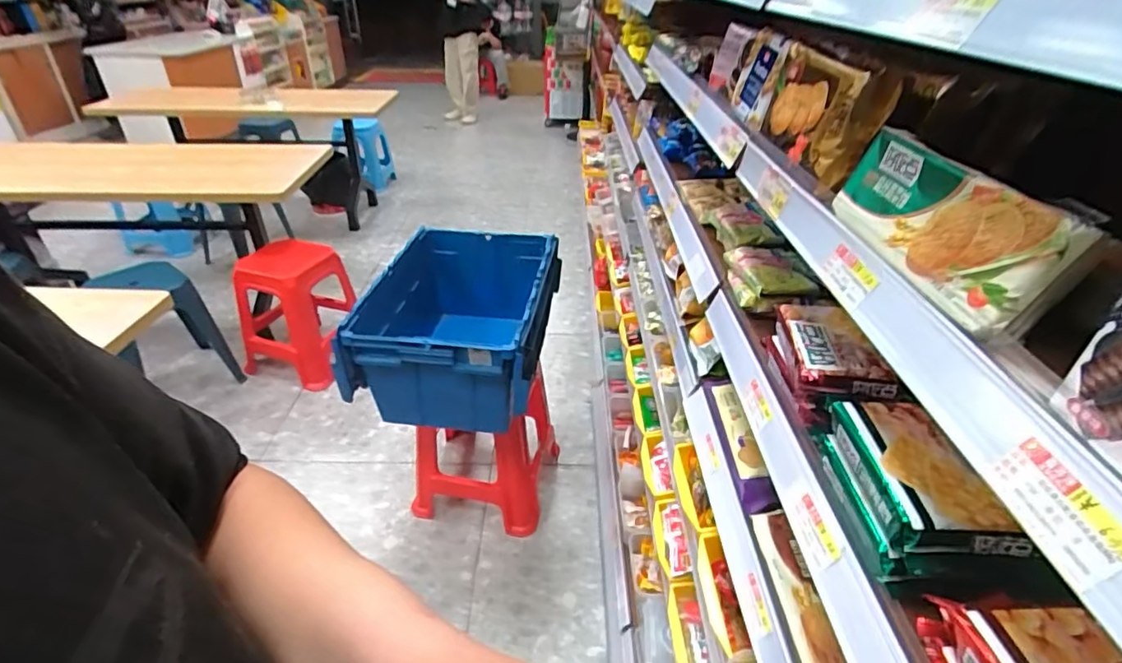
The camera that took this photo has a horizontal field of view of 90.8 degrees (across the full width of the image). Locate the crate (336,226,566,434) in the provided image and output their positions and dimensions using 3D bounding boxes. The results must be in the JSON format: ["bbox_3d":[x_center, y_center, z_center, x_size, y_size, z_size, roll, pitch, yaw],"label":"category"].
[{"bbox_3d":[-0.249,-0.006,1.541,0.438,0.351,0.613,6,34,7],"label":"crate"}]

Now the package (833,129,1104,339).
[{"bbox_3d":[0.262,-0.076,0.382,0.034,0.073,0.205,18,32,-12],"label":"package"}]

